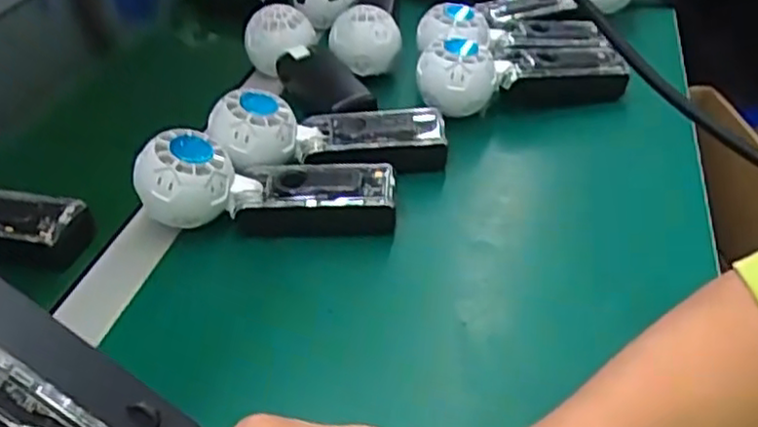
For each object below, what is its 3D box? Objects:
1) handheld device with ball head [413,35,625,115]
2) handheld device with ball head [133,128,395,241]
[{"bbox_3d":[0.116,-0.114,0.579,0.168,0.067,0.057,-9,38,-5],"label":"handheld device with ball head"},{"bbox_3d":[-0.073,-0.015,0.466,0.170,0.052,0.055,7,38,-5],"label":"handheld device with ball head"}]

